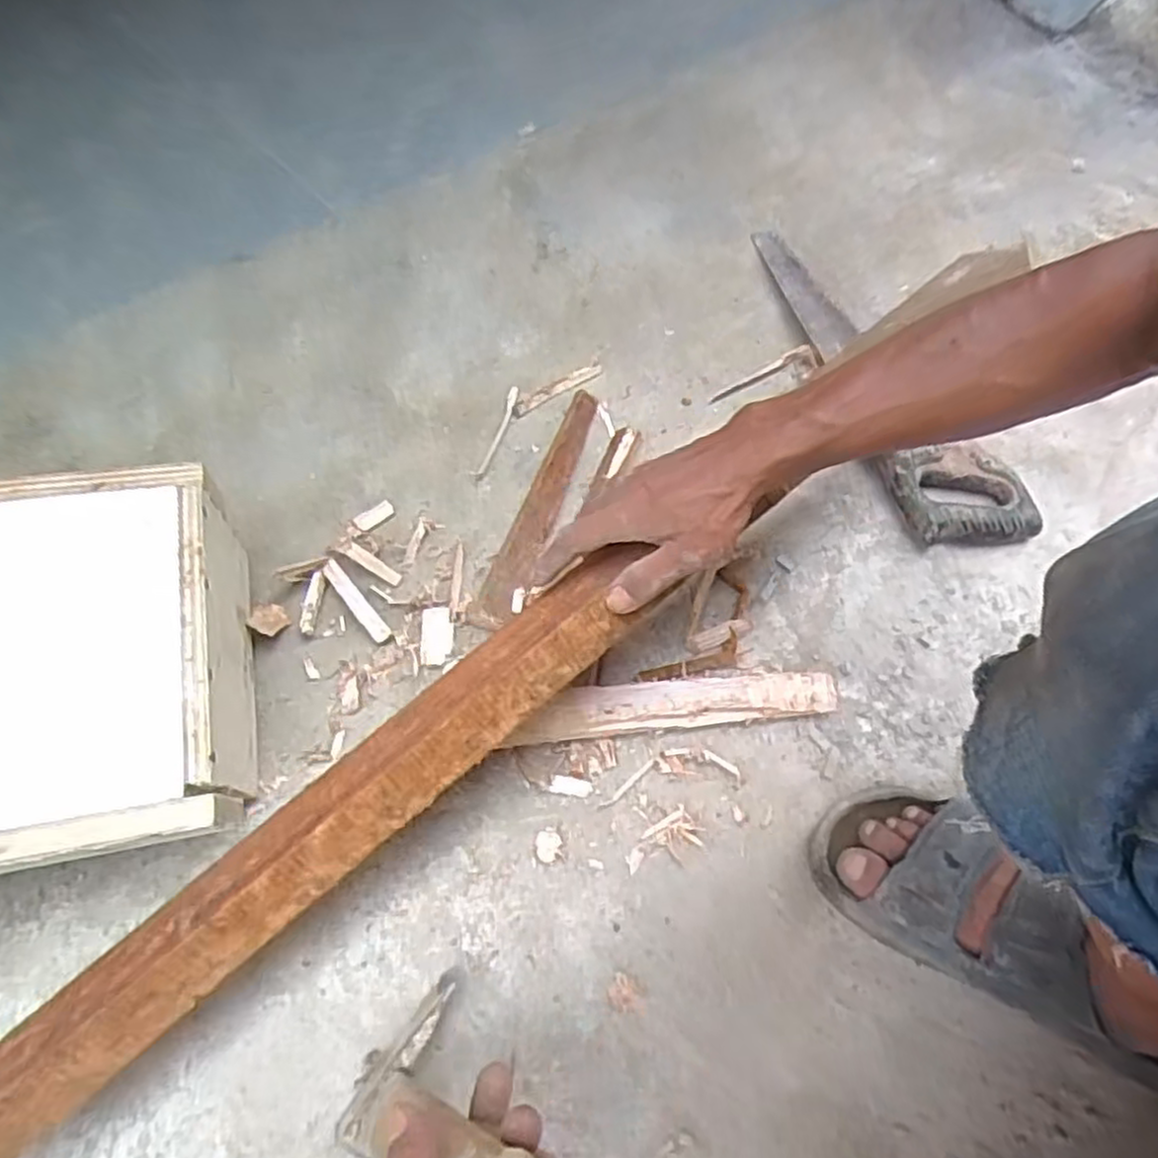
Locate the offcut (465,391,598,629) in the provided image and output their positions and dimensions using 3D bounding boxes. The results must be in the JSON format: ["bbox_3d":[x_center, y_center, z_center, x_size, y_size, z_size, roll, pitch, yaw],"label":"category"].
[{"bbox_3d":[-0.031,-0.077,0.682,0.034,0.016,0.269,18,59,11],"label":"offcut"}]

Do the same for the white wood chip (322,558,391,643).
[{"bbox_3d":[-0.188,0.019,0.628,0.014,0.007,0.082,-37,85,-22],"label":"white wood chip"}]

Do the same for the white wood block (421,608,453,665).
[{"bbox_3d":[-0.119,0.048,0.624,0.026,0.008,0.048,-4,69,-2],"label":"white wood block"}]

